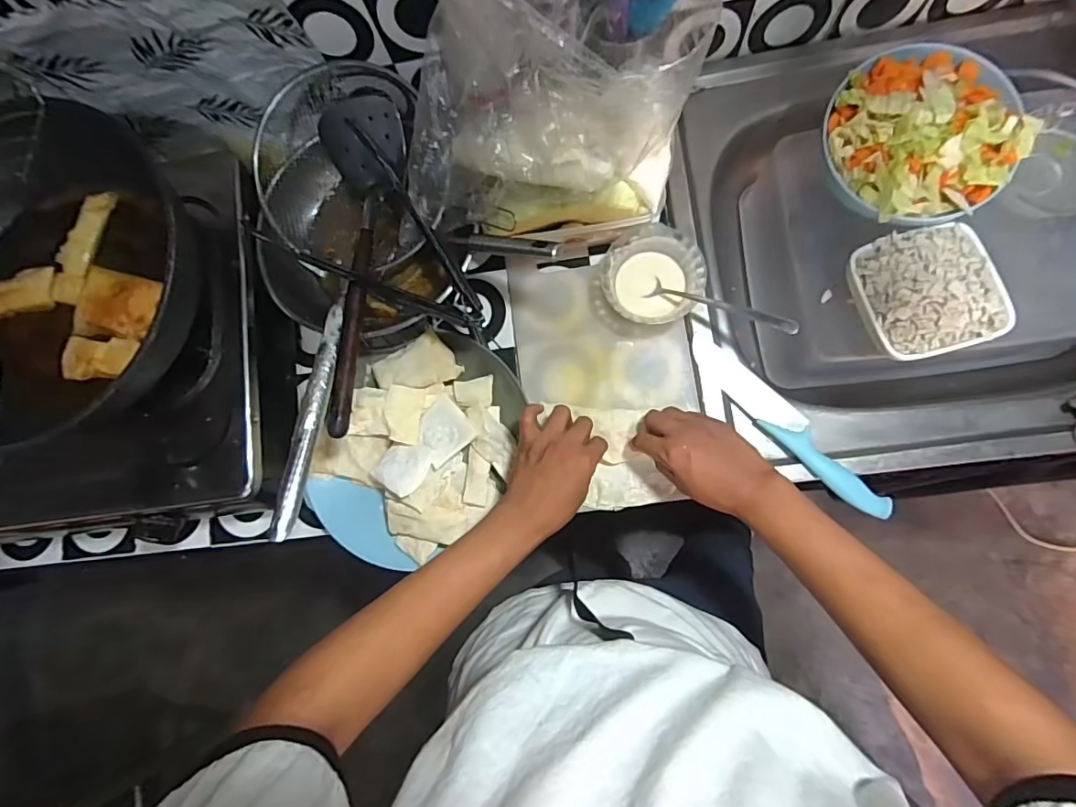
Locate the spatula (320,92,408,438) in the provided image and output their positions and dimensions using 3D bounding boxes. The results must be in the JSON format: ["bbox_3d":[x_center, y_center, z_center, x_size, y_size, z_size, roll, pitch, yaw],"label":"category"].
[{"bbox_3d":[-0.210,-0.154,0.561,0.092,0.079,0.369,5,83,7],"label":"spatula"}]

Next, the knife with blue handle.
[{"bbox_3d":[0.265,0.020,0.550,0.042,0.027,0.254,-43,80,0],"label":"knife with blue handle"}]

